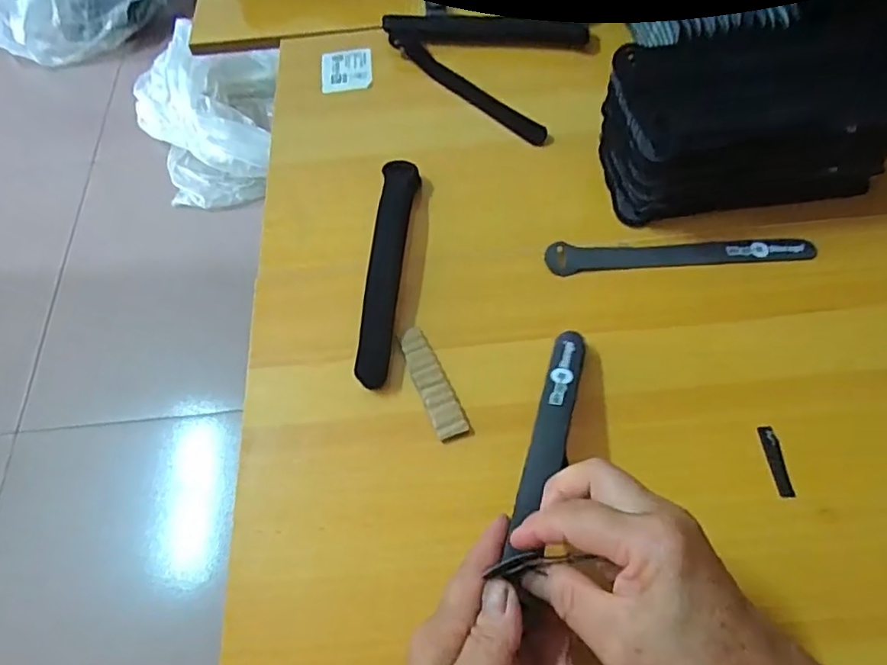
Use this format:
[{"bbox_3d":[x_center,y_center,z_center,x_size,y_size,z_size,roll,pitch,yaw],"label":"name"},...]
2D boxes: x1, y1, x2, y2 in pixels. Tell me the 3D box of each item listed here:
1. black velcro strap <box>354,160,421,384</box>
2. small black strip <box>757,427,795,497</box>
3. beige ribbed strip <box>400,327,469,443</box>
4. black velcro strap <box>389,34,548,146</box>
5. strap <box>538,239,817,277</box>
[{"bbox_3d":[-0.042,-0.052,0.446,0.026,0.026,0.193,4,62,6],"label":"black velcro strap"},{"bbox_3d":[0.207,0.080,0.367,0.010,0.004,0.043,-14,68,16],"label":"small black strip"},{"bbox_3d":[-0.007,0.033,0.402,0.021,0.006,0.084,-21,62,-7],"label":"beige ribbed strip"},{"bbox_3d":[0.021,-0.228,0.549,0.021,0.012,0.195,-41,66,-17],"label":"black velcro strap"},{"bbox_3d":[0.175,-0.059,0.441,0.192,0.005,0.027,-3,61,2],"label":"strap"}]

